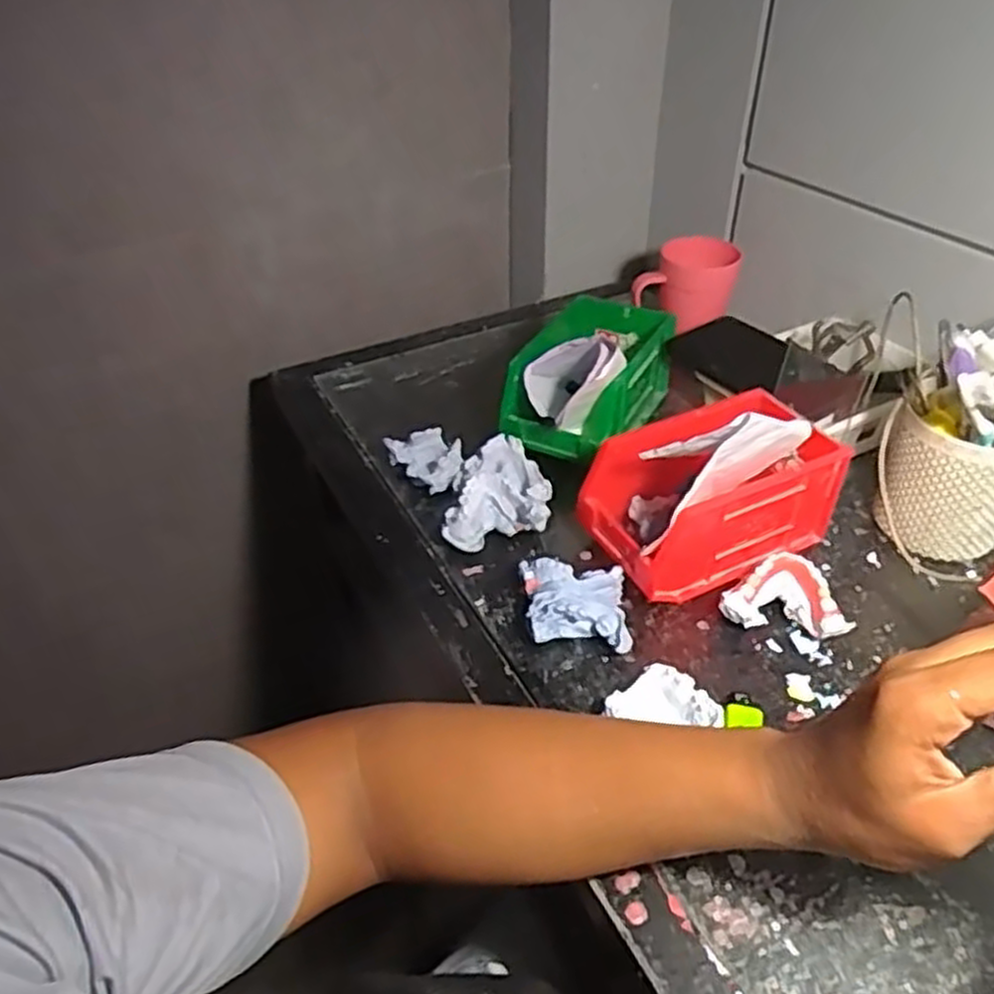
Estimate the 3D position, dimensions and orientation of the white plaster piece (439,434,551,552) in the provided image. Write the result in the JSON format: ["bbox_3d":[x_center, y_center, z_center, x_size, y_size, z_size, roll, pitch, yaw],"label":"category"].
[{"bbox_3d":[0.002,-0.001,0.640,0.079,0.037,0.108,2,40,5],"label":"white plaster piece"}]

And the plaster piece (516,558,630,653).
[{"bbox_3d":[0.053,0.077,0.551,0.074,0.028,0.063,2,40,5],"label":"plaster piece"}]

